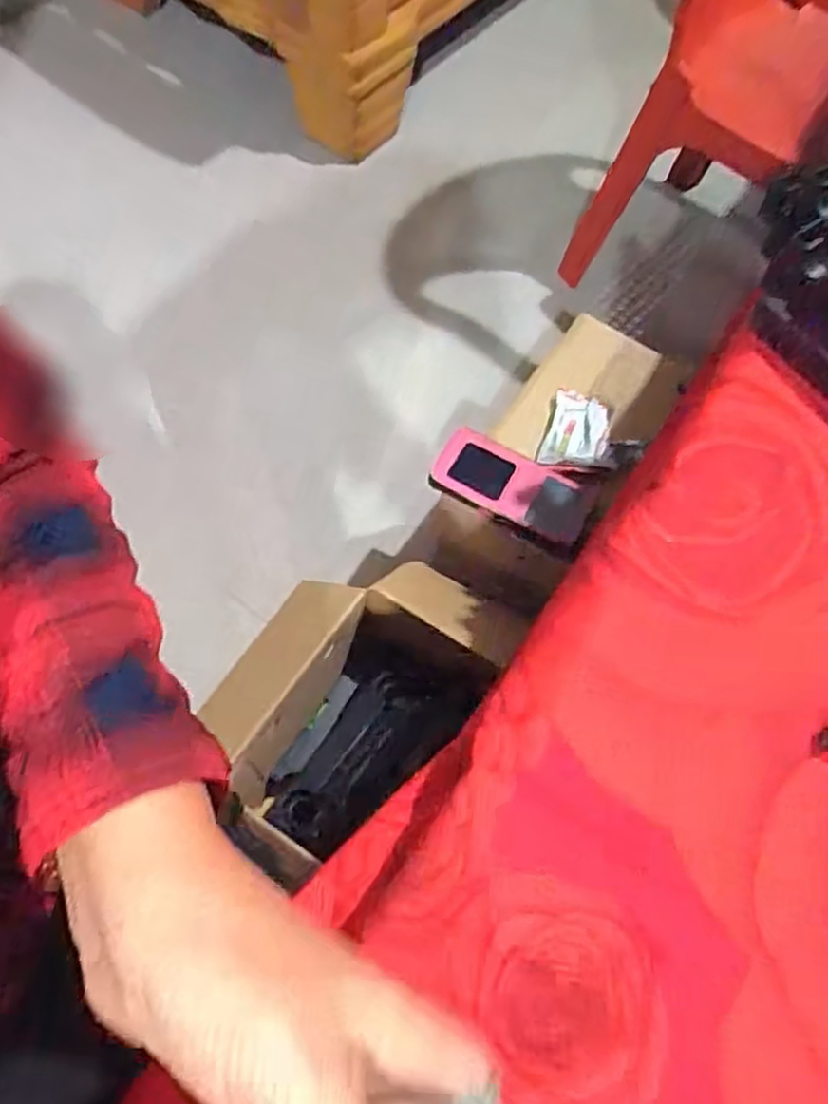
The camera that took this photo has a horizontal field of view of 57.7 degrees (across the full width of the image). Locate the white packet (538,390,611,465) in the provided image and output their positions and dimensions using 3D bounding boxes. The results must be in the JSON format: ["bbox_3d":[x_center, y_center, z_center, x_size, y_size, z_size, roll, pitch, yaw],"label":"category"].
[{"bbox_3d":[0.180,-0.136,0.836,0.066,0.017,0.105,17,64,5],"label":"white packet"}]

